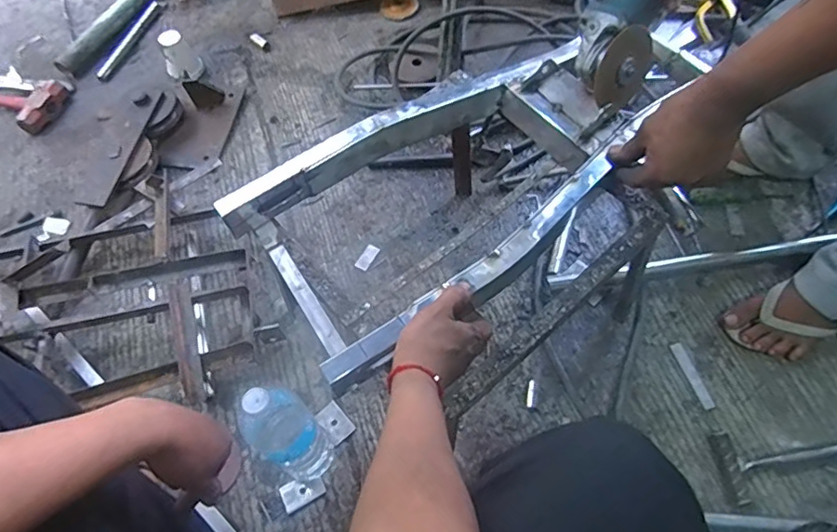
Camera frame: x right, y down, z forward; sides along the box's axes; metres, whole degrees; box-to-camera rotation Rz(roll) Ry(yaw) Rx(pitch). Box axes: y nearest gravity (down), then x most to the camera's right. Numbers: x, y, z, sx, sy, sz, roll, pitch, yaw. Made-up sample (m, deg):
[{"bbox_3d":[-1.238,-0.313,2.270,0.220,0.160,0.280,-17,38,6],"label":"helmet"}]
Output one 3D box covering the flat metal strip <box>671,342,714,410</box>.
[{"bbox_3d":[0.424,0.169,0.843,0.020,0.004,0.108,-14,58,-8],"label":"flat metal strip"}]

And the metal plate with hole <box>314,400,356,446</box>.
[{"bbox_3d":[-0.129,0.243,0.844,0.039,0.005,0.060,-39,66,-16],"label":"metal plate with hole"}]

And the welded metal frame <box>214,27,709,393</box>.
[{"bbox_3d":[0.093,-0.132,0.675,0.618,0.066,0.275,-33,67,-14],"label":"welded metal frame"}]

